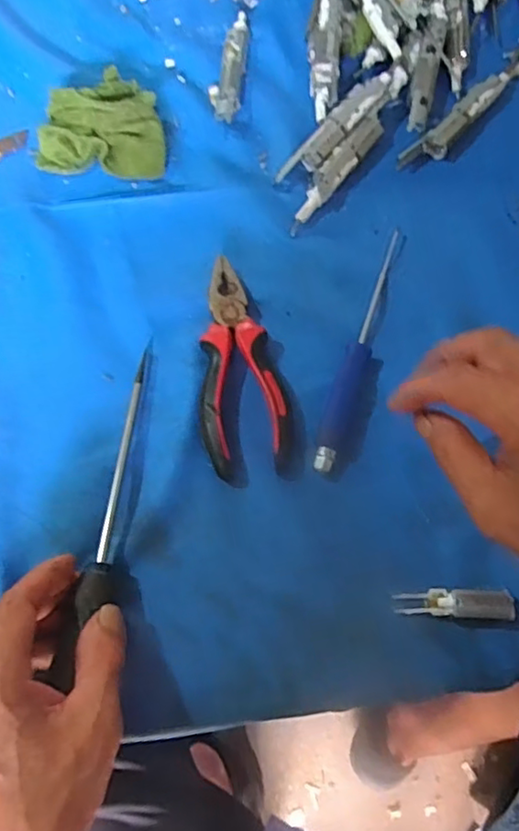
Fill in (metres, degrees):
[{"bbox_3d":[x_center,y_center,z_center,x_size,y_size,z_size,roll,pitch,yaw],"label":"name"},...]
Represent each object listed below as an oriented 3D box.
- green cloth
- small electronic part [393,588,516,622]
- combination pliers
[{"bbox_3d":[-0.121,-0.228,0.475,0.098,0.039,0.073,5,71,5],"label":"green cloth"},{"bbox_3d":[0.112,0.109,0.354,0.064,0.014,0.017,0,71,3],"label":"small electronic part"},{"bbox_3d":[-0.014,-0.033,0.413,0.057,0.018,0.151,-10,71,-1],"label":"combination pliers"}]

